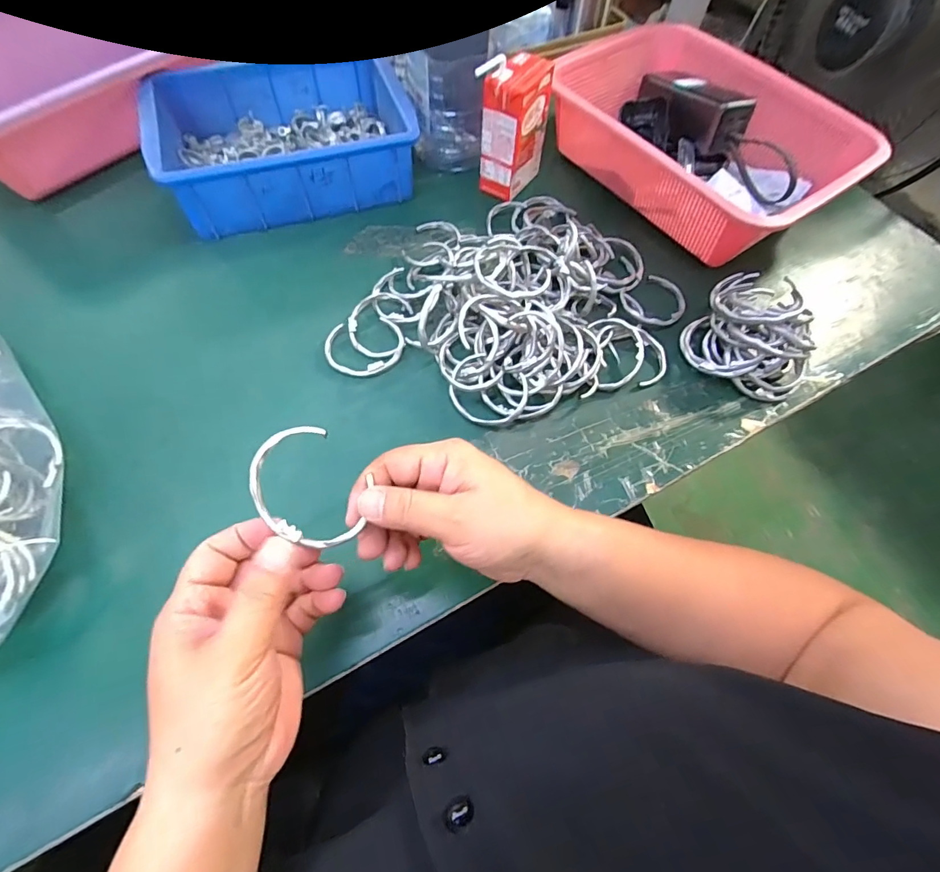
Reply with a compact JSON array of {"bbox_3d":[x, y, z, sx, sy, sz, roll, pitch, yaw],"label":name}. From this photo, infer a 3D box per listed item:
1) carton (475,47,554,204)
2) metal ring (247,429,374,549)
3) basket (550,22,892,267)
[{"bbox_3d":[0.044,-0.311,0.461,0.044,0.110,0.075,37,67,13],"label":"carton"},{"bbox_3d":[-0.085,0.027,0.239,0.066,0.019,0.050,40,68,15],"label":"metal ring"},{"bbox_3d":[0.241,-0.308,0.479,0.198,0.086,0.288,-30,70,-16],"label":"basket"}]

